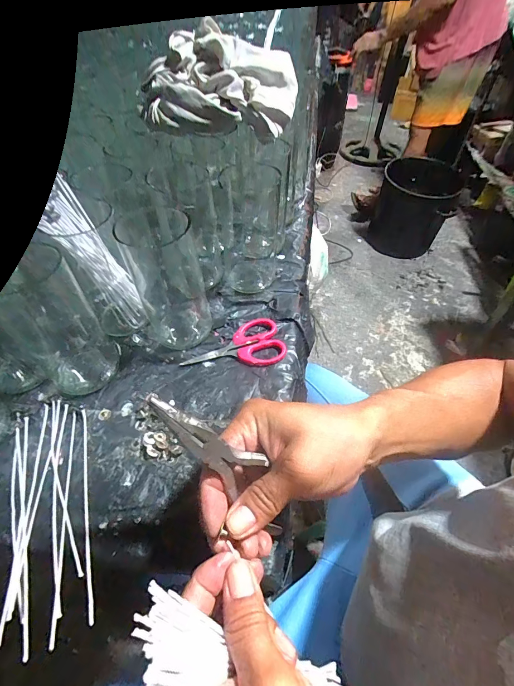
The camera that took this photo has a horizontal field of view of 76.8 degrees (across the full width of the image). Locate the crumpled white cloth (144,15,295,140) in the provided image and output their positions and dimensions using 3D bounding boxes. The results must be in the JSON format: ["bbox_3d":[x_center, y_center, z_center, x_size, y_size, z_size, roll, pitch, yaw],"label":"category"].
[{"bbox_3d":[-0.054,-0.348,0.434,0.207,0.088,0.145,-11,52,-8],"label":"crumpled white cloth"}]

